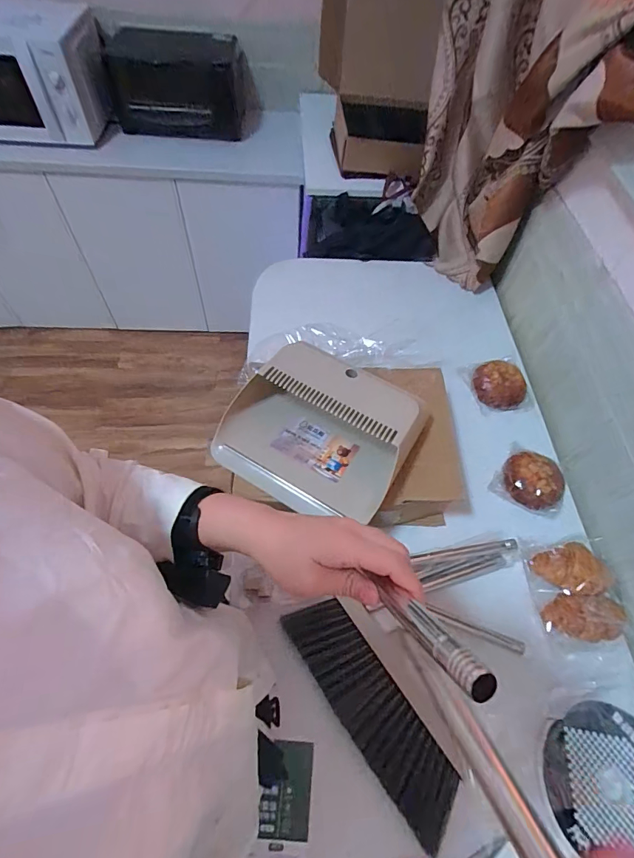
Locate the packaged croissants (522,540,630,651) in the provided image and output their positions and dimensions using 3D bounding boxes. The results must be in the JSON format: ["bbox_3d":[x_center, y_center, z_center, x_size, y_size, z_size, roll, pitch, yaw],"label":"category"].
[{"bbox_3d":[0.404,0.243,0.624,0.136,0.042,0.154,-3,59,-6],"label":"packaged croissants"}]

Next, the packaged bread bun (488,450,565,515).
[{"bbox_3d":[0.379,0.094,0.722,0.111,0.047,0.089,34,62,15],"label":"packaged bread bun"}]

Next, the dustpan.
[{"bbox_3d":[-0.004,0.003,0.631,0.257,0.106,0.225,31,62,14],"label":"dustpan"}]

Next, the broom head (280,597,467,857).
[{"bbox_3d":[0.084,0.351,0.550,0.121,0.027,0.285,-31,66,-21],"label":"broom head"}]

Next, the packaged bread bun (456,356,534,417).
[{"bbox_3d":[0.374,-0.094,0.842,0.123,0.048,0.129,-11,60,-11],"label":"packaged bread bun"}]

